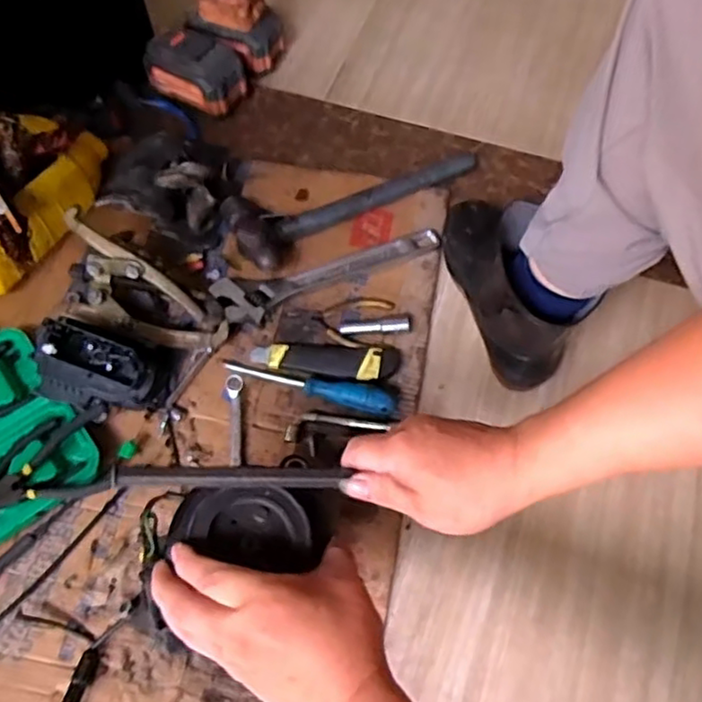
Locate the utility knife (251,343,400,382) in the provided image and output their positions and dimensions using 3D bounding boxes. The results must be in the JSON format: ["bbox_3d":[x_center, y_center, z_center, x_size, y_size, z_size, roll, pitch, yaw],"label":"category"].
[{"bbox_3d":[-0.029,0.007,0.737,0.163,0.018,0.042,7,63,3],"label":"utility knife"}]

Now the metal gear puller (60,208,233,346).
[{"bbox_3d":[-0.238,-0.059,0.722,0.199,0.094,0.087,30,67,14],"label":"metal gear puller"}]

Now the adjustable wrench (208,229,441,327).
[{"bbox_3d":[-0.020,-0.091,0.784,0.274,0.017,0.063,-17,64,-8],"label":"adjustable wrench"}]

